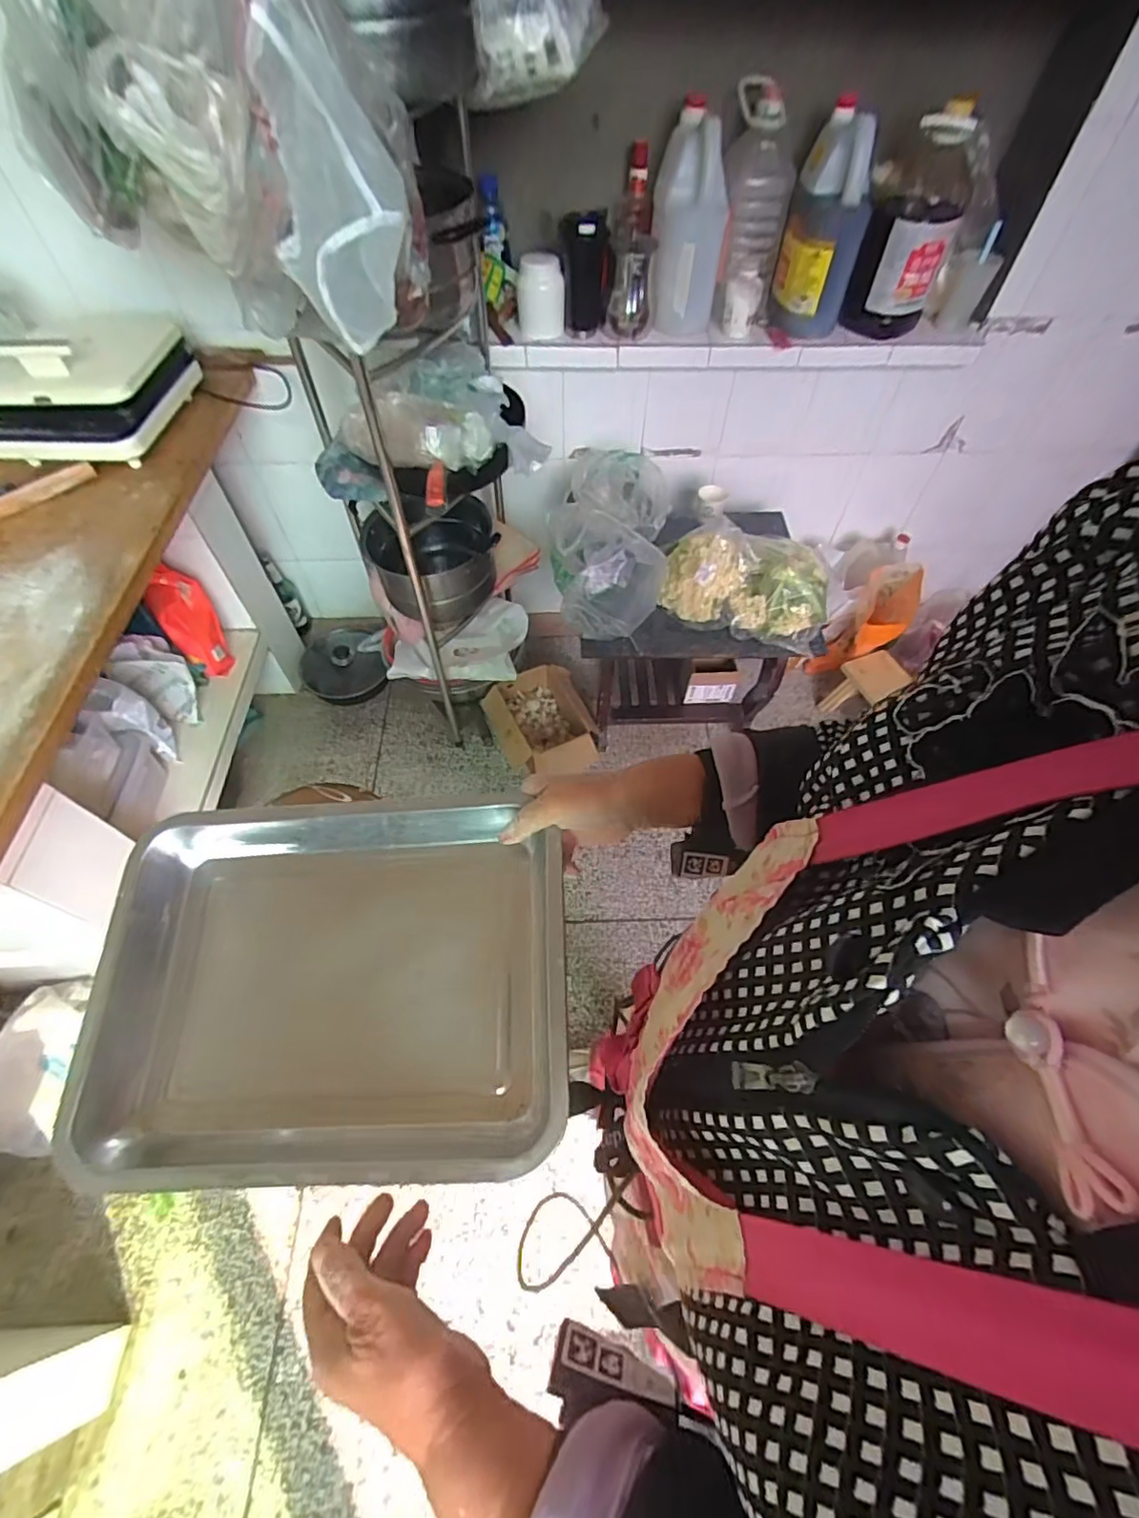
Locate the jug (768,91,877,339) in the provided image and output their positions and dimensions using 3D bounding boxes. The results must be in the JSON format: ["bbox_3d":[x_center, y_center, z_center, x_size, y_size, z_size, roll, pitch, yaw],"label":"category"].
[{"bbox_3d":[0.474,-0.987,1.101,0.146,0.311,0.141,16,53,15],"label":"jug"}]

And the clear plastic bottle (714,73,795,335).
[{"bbox_3d":[0.350,-1.039,1.124,0.109,0.330,0.121,16,53,15],"label":"clear plastic bottle"}]

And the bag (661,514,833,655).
[{"bbox_3d":[0.386,-0.378,1.269,0.359,0.168,0.185,7,51,8],"label":"bag"}]

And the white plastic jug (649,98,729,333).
[{"bbox_3d":[0.232,-1.022,1.129,0.128,0.309,0.120,2,50,3],"label":"white plastic jug"}]

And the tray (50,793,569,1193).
[{"bbox_3d":[-0.177,0.159,0.439,0.343,0.053,0.255,-2,67,0],"label":"tray"}]

